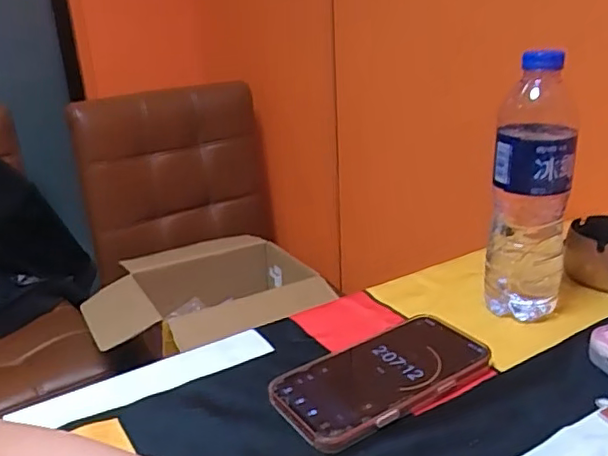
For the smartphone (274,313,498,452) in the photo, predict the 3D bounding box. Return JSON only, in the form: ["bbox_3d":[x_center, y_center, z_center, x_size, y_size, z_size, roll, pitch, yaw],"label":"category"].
[{"bbox_3d":[0.060,0.111,0.448,0.165,0.014,0.081,-15,25,-30],"label":"smartphone"}]

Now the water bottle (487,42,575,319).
[{"bbox_3d":[0.191,-0.026,0.500,0.063,0.221,0.055,6,23,21],"label":"water bottle"}]

